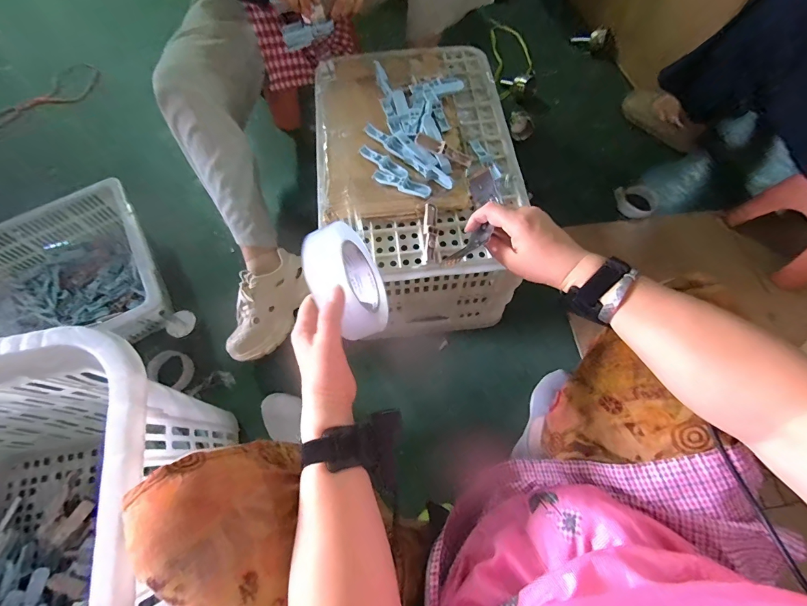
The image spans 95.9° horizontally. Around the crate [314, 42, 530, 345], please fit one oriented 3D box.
[{"bbox_3d":[0.021,-0.230,0.743,0.354,0.275,0.540,-6,69,-1],"label":"crate"}]

